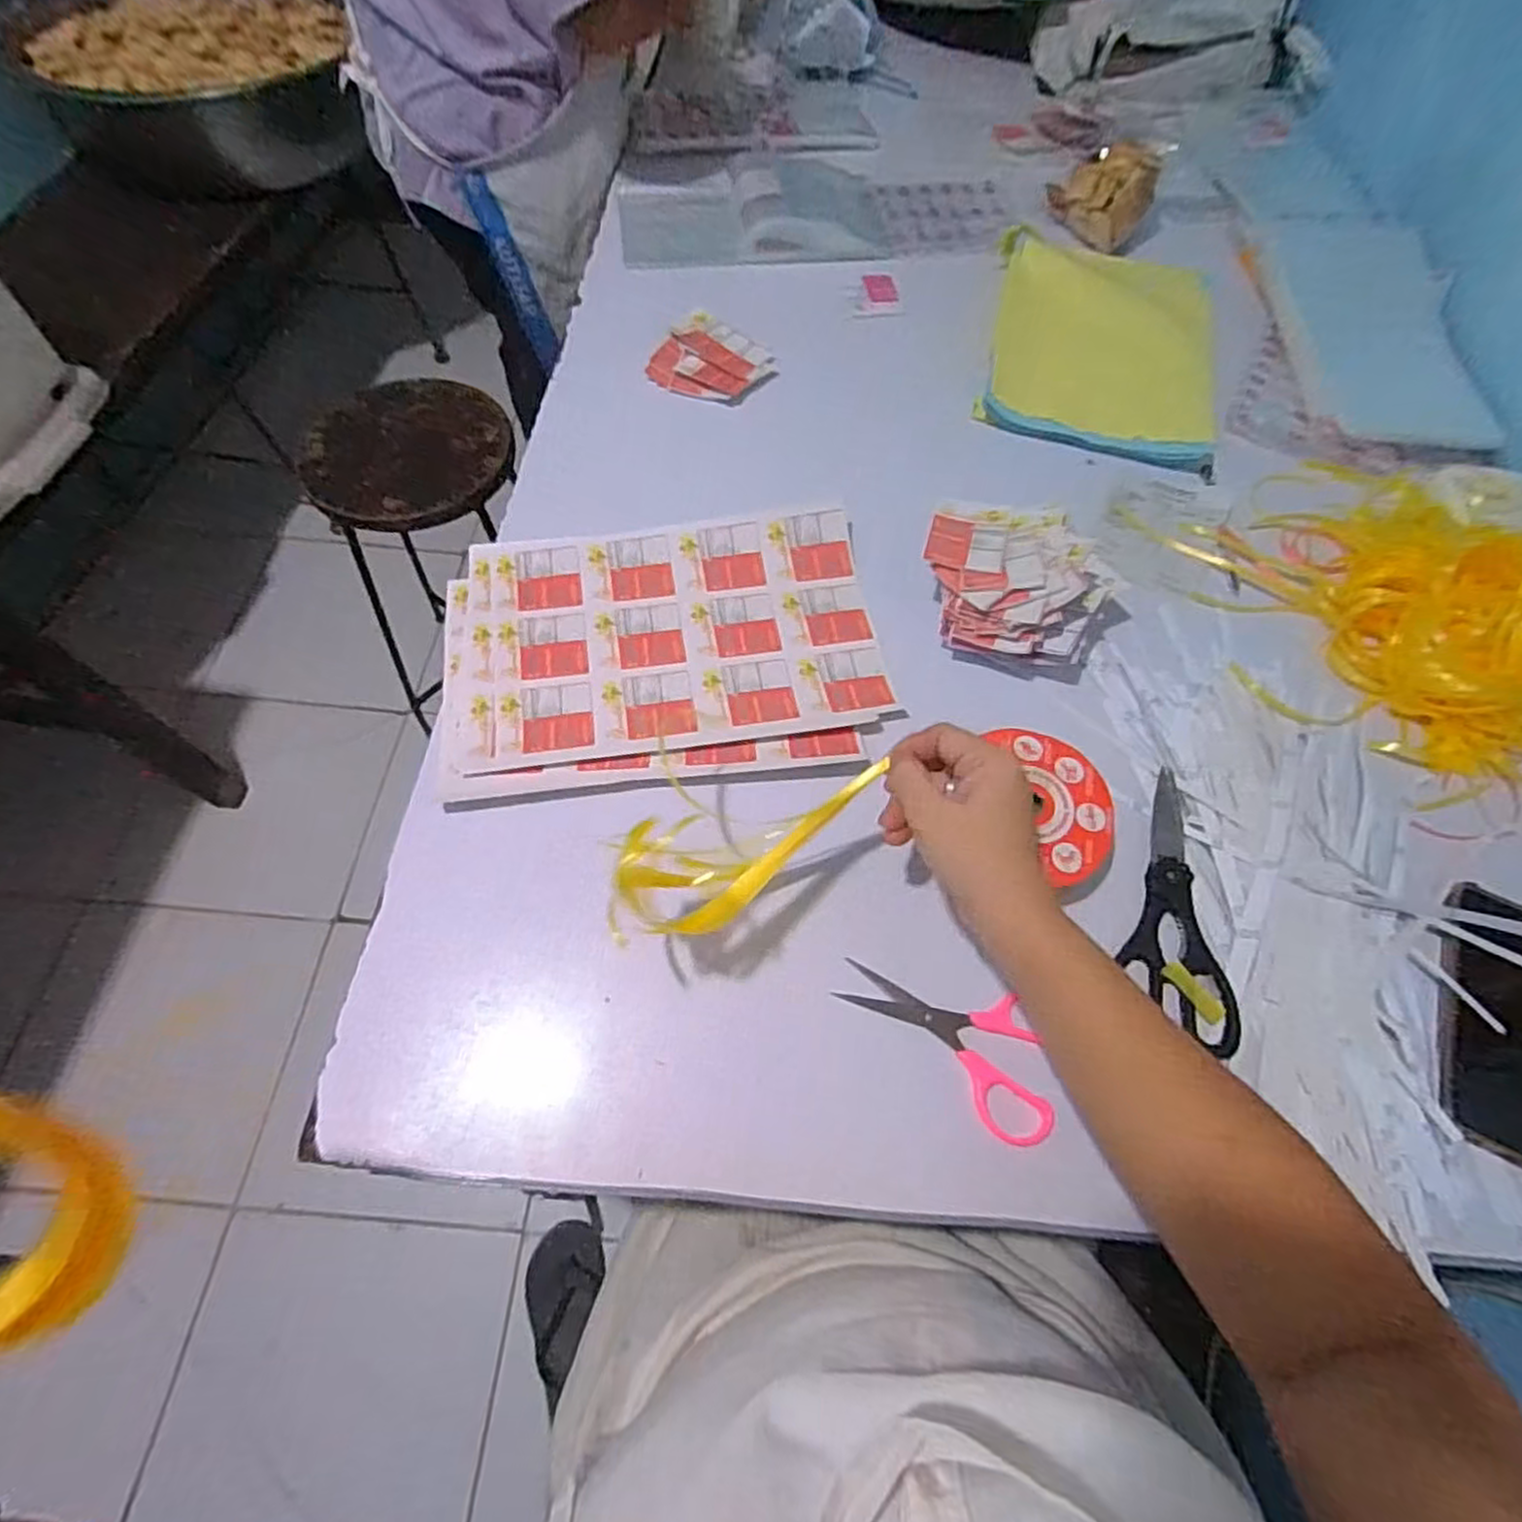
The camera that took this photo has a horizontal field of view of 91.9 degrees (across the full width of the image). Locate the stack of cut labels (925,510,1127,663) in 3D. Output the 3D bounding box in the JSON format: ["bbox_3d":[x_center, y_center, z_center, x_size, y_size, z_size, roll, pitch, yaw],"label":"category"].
[{"bbox_3d":[0.197,-0.135,0.569,0.149,0.067,0.122,15,63,5],"label":"stack of cut labels"}]

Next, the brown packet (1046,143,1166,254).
[{"bbox_3d":[0.385,-0.651,0.836,0.114,0.070,0.080,39,68,16],"label":"brown packet"}]

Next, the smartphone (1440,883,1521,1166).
[{"bbox_3d":[0.462,0.159,0.448,0.080,0.014,0.162,23,64,10],"label":"smartphone"}]

